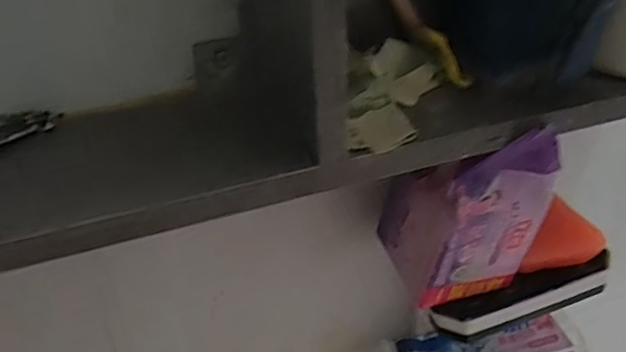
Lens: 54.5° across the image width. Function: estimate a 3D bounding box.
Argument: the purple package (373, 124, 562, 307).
[{"bbox_3d":[0.089,0.015,0.362,0.078,0.109,0.072,-13,35,-14],"label":"purple package"}]

